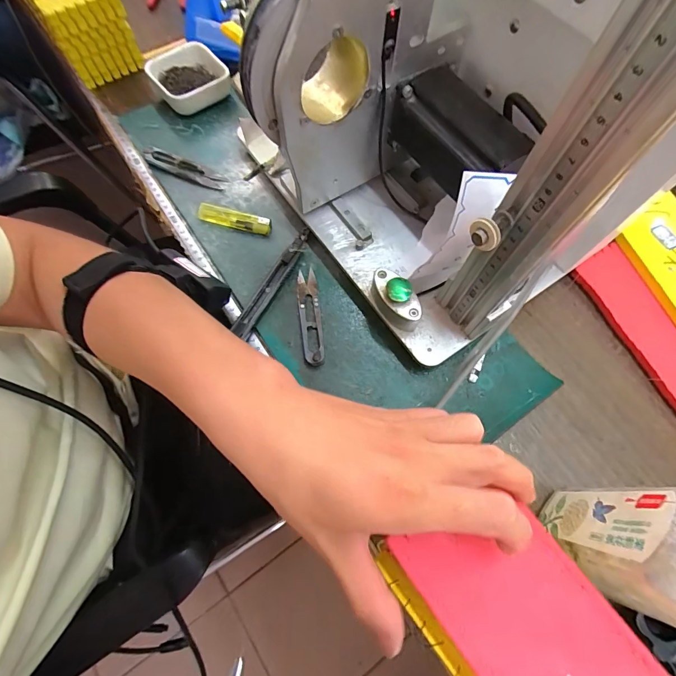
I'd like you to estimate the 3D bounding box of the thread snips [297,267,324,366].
[{"bbox_3d":[-0.027,-0.022,0.357,0.020,0.010,0.102,-6,69,-2],"label":"thread snips"}]

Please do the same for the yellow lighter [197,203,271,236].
[{"bbox_3d":[-0.111,-0.128,0.396,0.080,0.011,0.017,13,70,5],"label":"yellow lighter"}]

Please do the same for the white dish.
[{"bbox_3d":[-0.188,-0.325,0.459,0.080,0.032,0.102,-35,73,-12],"label":"white dish"}]

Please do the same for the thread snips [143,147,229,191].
[{"bbox_3d":[-0.175,-0.194,0.422,0.102,0.013,0.021,23,71,8],"label":"thread snips"}]

